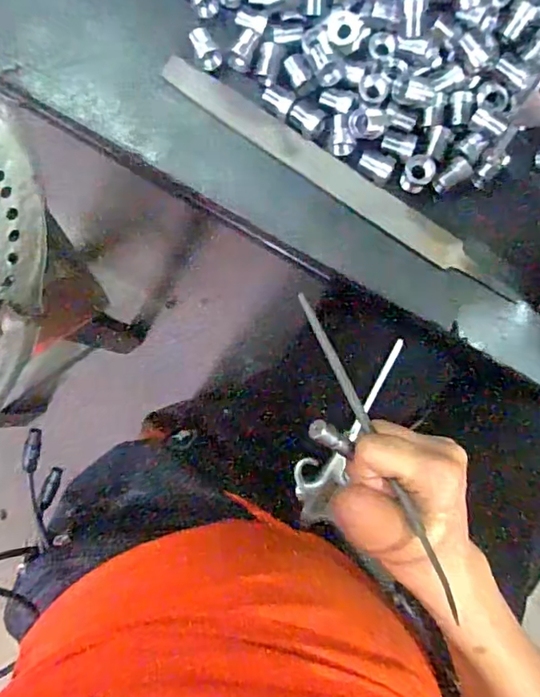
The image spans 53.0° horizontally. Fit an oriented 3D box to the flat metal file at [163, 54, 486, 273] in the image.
[{"bbox_3d":[0.035,-0.132,0.390,0.257,0.011,0.021,35,86,2],"label":"flat metal file"}]

